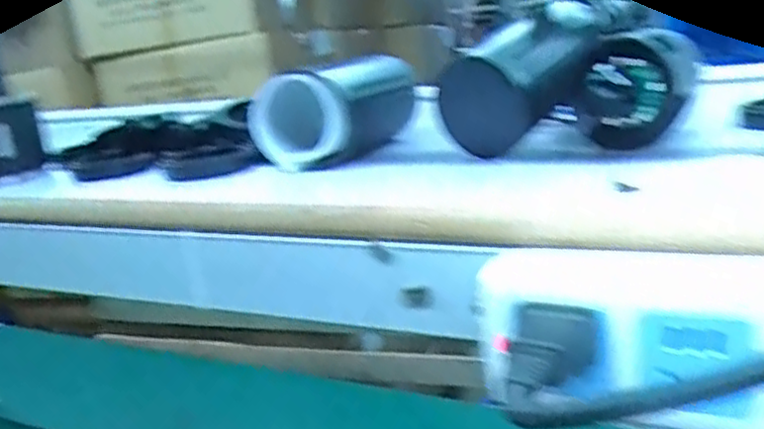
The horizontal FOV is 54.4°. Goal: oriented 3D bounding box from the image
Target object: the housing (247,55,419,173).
[{"bbox_3d":[-0.026,-0.059,0.422,0.048,0.050,0.089,5,19,38],"label":"housing"}]

